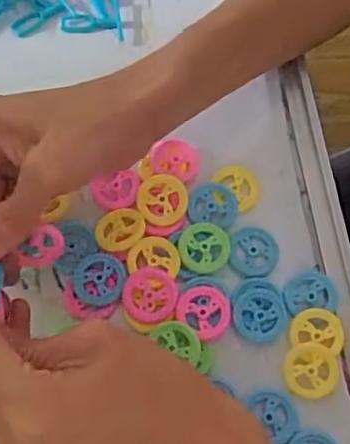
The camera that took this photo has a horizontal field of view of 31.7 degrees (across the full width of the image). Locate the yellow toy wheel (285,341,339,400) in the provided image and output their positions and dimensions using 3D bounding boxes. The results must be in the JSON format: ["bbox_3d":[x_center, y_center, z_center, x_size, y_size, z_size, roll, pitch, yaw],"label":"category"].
[{"bbox_3d":[0.074,0.081,0.334,0.029,0.005,0.028,1,69,-3],"label":"yellow toy wheel"}]

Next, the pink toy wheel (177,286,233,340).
[{"bbox_3d":[0.016,0.049,0.341,0.030,0.004,0.030,1,69,-3],"label":"pink toy wheel"}]

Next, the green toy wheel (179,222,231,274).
[{"bbox_3d":[0.017,0.014,0.355,0.029,0.004,0.030,1,69,-3],"label":"green toy wheel"}]

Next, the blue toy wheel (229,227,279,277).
[{"bbox_3d":[0.046,0.018,0.360,0.027,0.006,0.029,1,69,-3],"label":"blue toy wheel"}]

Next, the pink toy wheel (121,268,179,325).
[{"bbox_3d":[-0.014,0.040,0.341,0.030,0.004,0.030,-10,70,-7],"label":"pink toy wheel"}]

